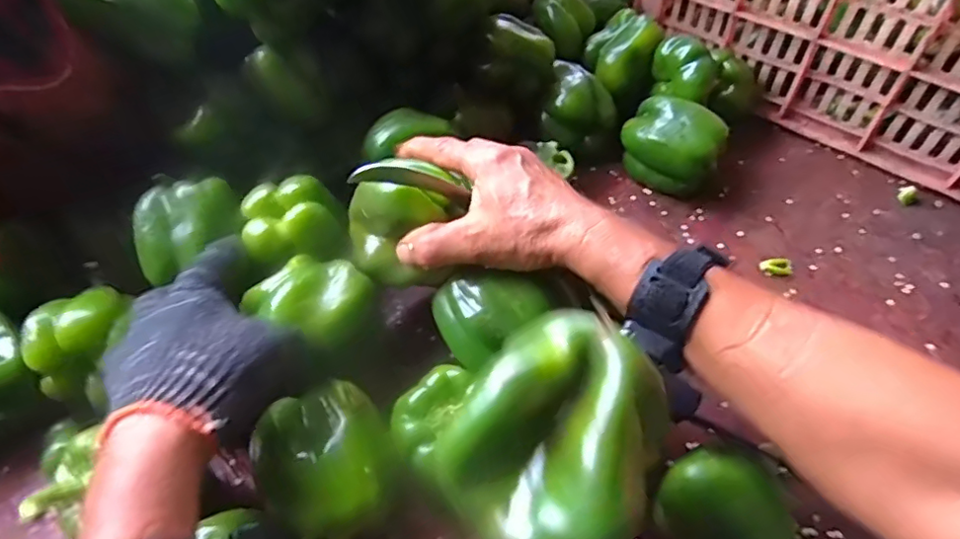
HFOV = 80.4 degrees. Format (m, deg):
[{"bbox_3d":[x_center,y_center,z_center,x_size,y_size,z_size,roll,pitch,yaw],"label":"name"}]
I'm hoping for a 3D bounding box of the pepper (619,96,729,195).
[{"bbox_3d":[0.180,-0.118,0.532,0.090,0.063,0.063,28,58,21],"label":"pepper"}]

